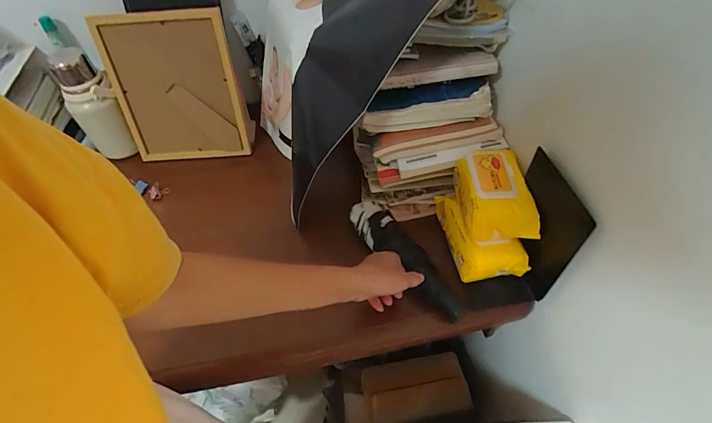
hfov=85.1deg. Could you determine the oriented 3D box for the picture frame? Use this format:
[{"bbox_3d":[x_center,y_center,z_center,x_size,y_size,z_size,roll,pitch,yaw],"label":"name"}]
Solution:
[{"bbox_3d":[-0.357,-0.233,0.764,0.232,0.285,0.027,-2,35,1],"label":"picture frame"}]

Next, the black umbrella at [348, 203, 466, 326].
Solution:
[{"bbox_3d":[0.081,0.074,0.634,0.062,0.047,0.246,-32,63,-21],"label":"black umbrella"}]

